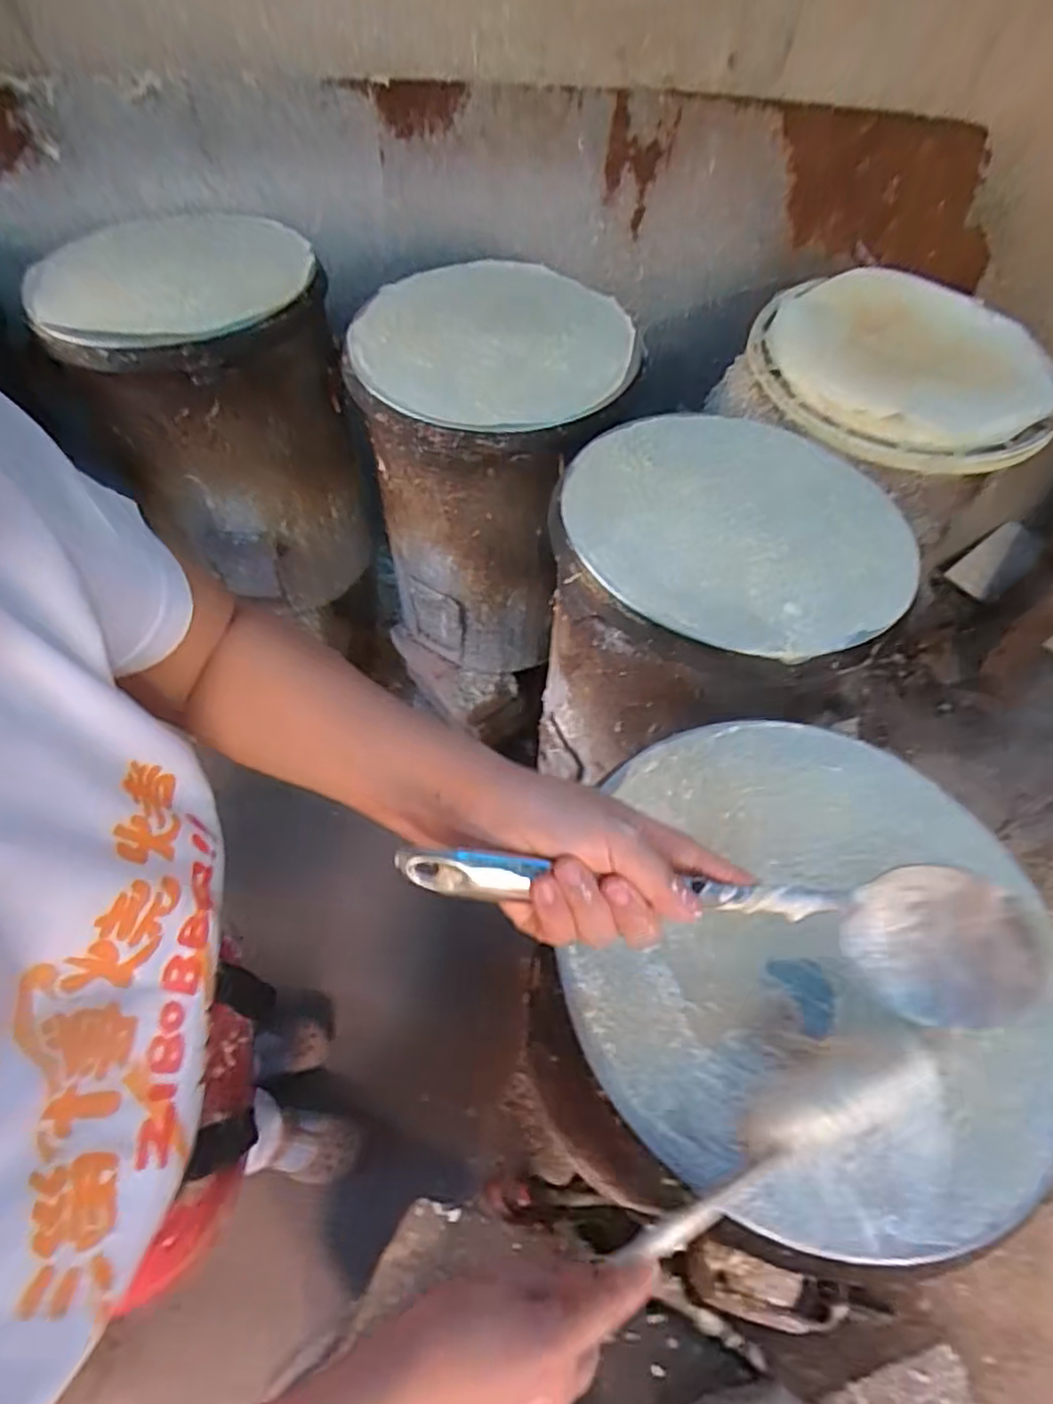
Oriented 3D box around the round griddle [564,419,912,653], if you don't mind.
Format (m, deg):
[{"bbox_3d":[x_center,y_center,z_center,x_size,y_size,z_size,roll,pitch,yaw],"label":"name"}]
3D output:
[{"bbox_3d":[0.228,-0.196,0.725,0.360,0.019,0.351,2,56,-3],"label":"round griddle"}]

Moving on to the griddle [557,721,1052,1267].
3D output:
[{"bbox_3d":[0.221,0.172,0.505,0.338,0.023,0.364,2,56,-3],"label":"griddle"}]

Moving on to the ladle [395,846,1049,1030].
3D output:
[{"bbox_3d":[0.102,0.106,0.348,0.328,0.078,0.069,13,55,-14],"label":"ladle"}]

